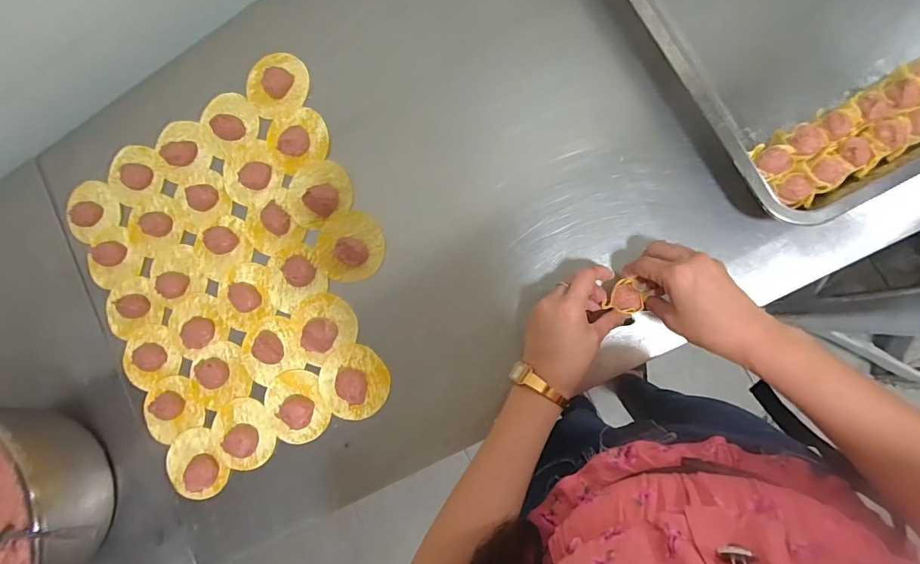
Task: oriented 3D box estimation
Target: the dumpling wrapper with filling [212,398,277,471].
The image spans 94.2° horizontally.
[{"bbox_3d":[-0.263,0.182,0.508,0.077,0.026,0.082,0,88,8],"label":"dumpling wrapper with filling"}]

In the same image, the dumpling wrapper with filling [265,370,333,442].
[{"bbox_3d":[-0.195,0.147,0.499,0.074,0.022,0.083,-21,85,7],"label":"dumpling wrapper with filling"}]

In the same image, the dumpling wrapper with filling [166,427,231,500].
[{"bbox_3d":[-0.324,0.224,0.524,0.070,0.017,0.083,-34,84,6],"label":"dumpling wrapper with filling"}]

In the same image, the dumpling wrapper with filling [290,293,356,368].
[{"bbox_3d":[-0.167,0.051,0.500,0.082,0.020,0.075,-33,84,6],"label":"dumpling wrapper with filling"}]

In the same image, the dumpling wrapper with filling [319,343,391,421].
[{"bbox_3d":[-0.124,0.116,0.489,0.081,0.021,0.083,0,88,8],"label":"dumpling wrapper with filling"}]

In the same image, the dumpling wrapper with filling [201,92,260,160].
[{"bbox_3d":[-0.296,-0.203,0.536,0.074,0.027,0.076,0,88,8],"label":"dumpling wrapper with filling"}]

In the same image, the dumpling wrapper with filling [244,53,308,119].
[{"bbox_3d":[-0.229,-0.246,0.532,0.078,0.017,0.080,0,88,8],"label":"dumpling wrapper with filling"}]

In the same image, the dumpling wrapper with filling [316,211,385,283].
[{"bbox_3d":[-0.133,-0.042,0.496,0.082,0.023,0.081,0,88,8],"label":"dumpling wrapper with filling"}]

